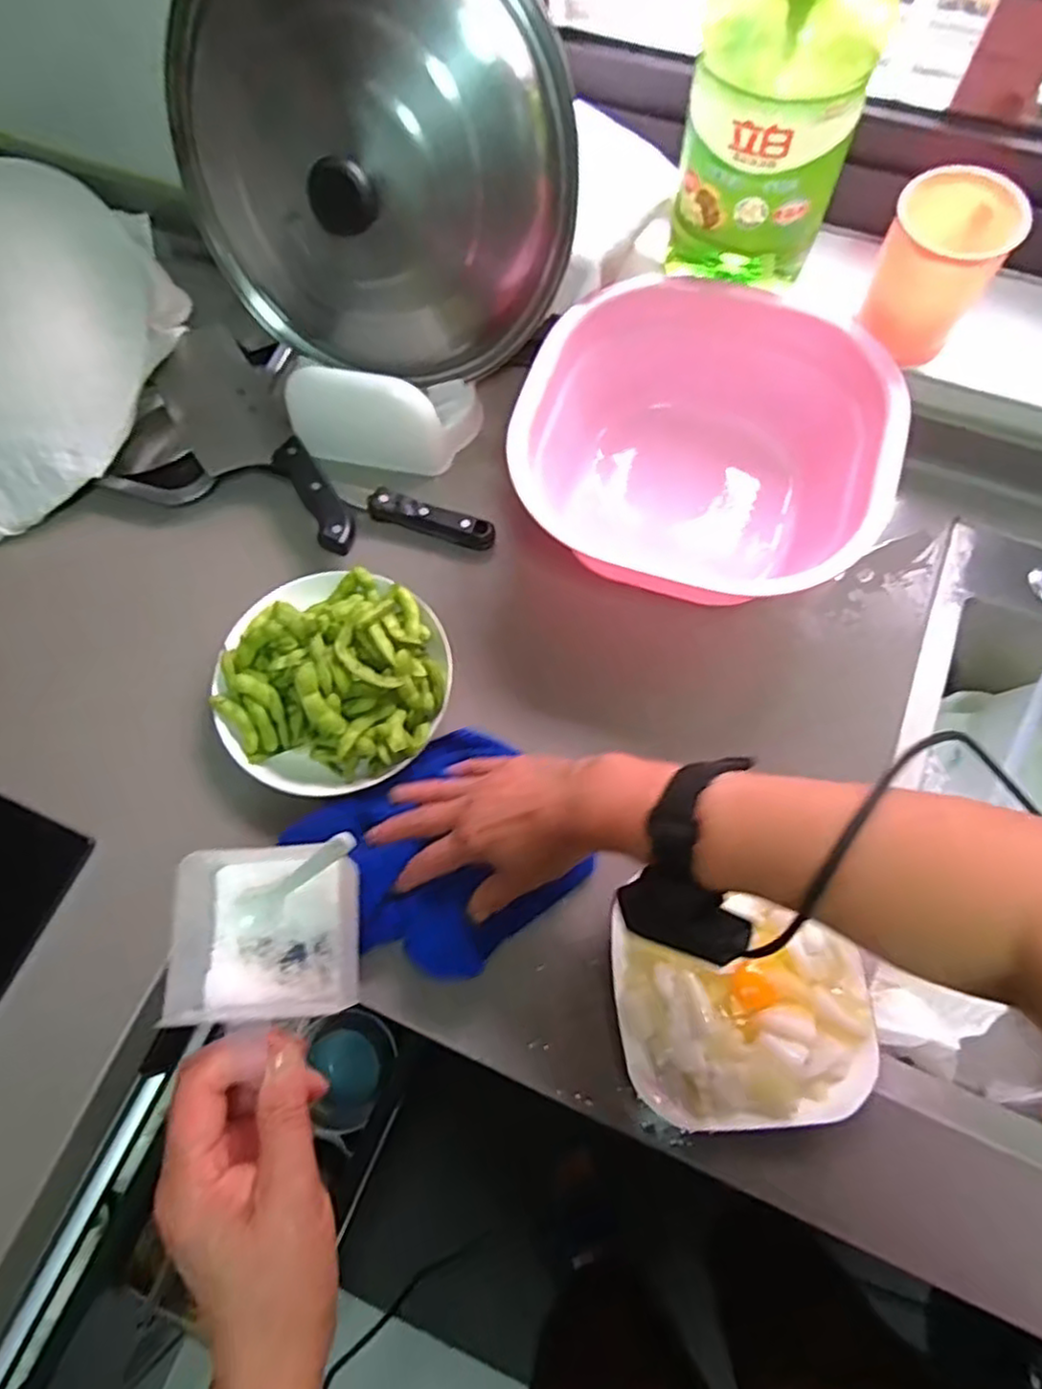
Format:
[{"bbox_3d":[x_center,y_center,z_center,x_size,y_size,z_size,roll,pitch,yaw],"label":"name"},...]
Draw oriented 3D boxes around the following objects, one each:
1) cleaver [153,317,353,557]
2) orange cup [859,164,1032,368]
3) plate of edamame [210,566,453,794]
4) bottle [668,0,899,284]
[{"bbox_3d":[-0.232,-0.217,0.603,0.088,0.019,0.278,-32,72,-10],"label":"cleaver"},{"bbox_3d":[0.306,-0.317,0.524,0.081,0.099,0.078,-1,69,2],"label":"orange cup"},{"bbox_3d":[-0.139,-0.020,0.508,0.166,0.055,0.168,-1,69,2],"label":"plate of edamame"},{"bbox_3d":[0.169,-0.399,0.458,0.113,0.255,0.070,18,71,8],"label":"bottle"}]

